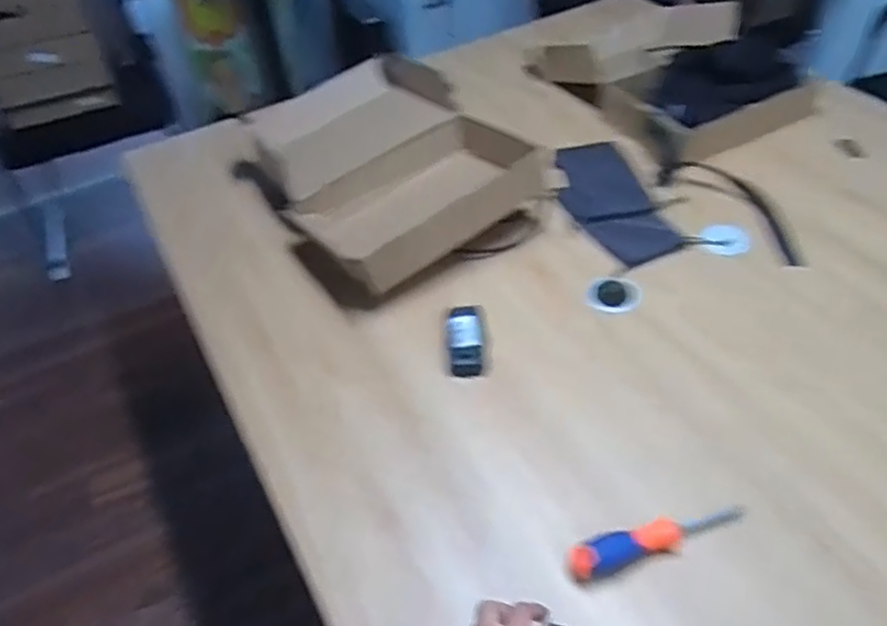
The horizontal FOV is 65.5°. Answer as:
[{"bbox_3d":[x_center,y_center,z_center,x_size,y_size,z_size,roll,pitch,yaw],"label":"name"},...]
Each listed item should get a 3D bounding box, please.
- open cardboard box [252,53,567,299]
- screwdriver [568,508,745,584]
[{"bbox_3d":[-0.080,-0.257,1.117,0.395,0.114,0.548,-27,47,-19],"label":"open cardboard box"},{"bbox_3d":[0.204,0.216,0.658,0.176,0.025,0.034,-15,44,-7],"label":"screwdriver"}]

